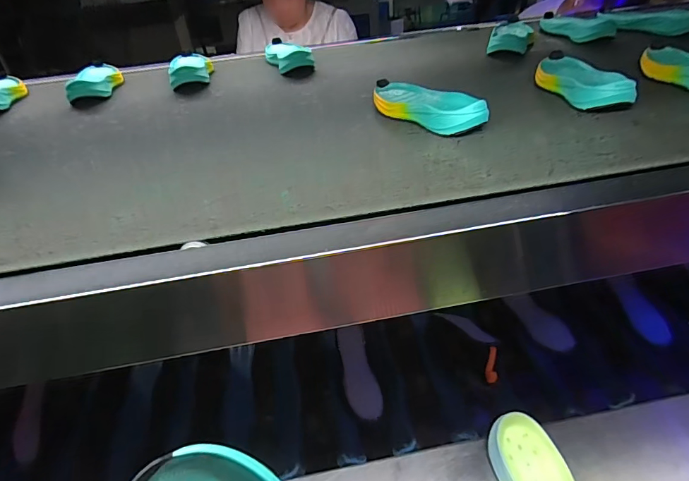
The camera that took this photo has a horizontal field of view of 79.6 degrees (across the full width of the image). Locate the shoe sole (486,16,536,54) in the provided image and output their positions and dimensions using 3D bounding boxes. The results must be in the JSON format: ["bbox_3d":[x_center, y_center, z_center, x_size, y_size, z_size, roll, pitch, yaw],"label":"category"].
[{"bbox_3d":[0.358,-0.438,0.880,0.090,0.042,0.235,9,39,19],"label":"shoe sole"}]

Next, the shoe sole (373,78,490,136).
[{"bbox_3d":[0.106,-0.199,0.595,0.092,0.035,0.221,-19,39,-17],"label":"shoe sole"}]

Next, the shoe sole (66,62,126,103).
[{"bbox_3d":[-0.498,-0.331,0.844,0.078,0.036,0.215,-13,37,-9],"label":"shoe sole"}]

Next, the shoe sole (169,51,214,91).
[{"bbox_3d":[-0.312,-0.360,0.855,0.083,0.044,0.202,-12,37,-8],"label":"shoe sole"}]

